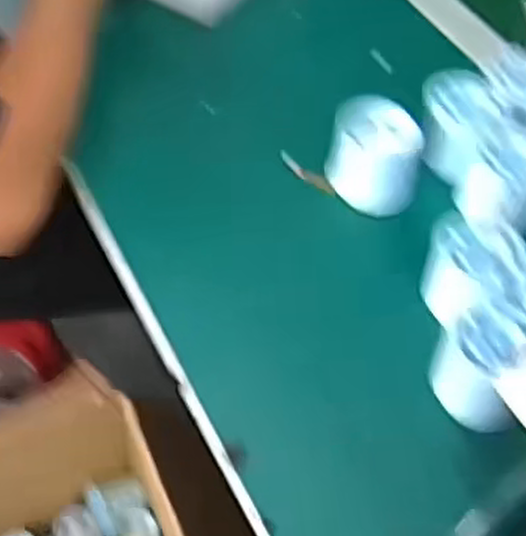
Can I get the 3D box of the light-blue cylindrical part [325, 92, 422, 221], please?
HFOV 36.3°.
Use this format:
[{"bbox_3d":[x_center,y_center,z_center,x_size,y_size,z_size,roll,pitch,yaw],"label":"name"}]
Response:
[{"bbox_3d":[0.080,-0.082,0.574,0.063,0.047,0.072,11,53,5],"label":"light-blue cylindrical part"}]

